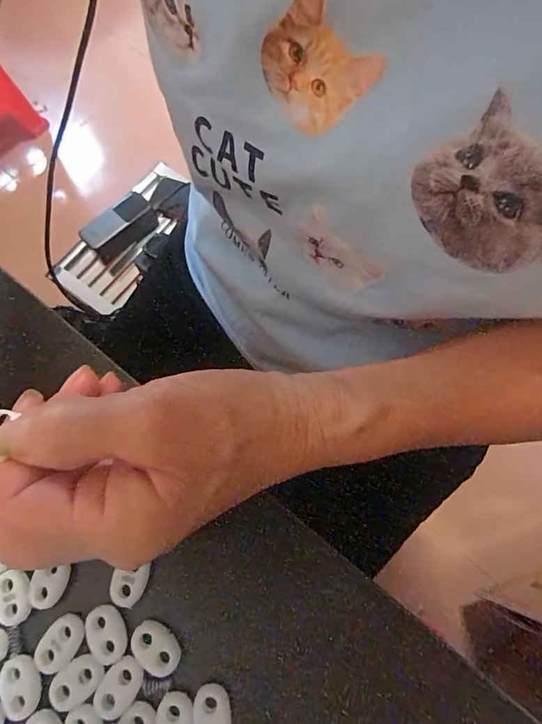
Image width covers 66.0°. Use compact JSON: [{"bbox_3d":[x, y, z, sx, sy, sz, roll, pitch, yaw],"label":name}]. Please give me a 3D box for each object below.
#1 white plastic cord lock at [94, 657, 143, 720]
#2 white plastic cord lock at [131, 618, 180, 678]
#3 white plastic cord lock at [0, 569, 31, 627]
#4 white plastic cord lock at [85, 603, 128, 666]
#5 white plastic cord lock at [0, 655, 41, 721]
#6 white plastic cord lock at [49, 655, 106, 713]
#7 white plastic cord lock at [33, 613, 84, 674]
[{"bbox_3d":[-0.063,0.134,0.171,0.015,0.004,0.022,25,73,10],"label":"white plastic cord lock"},{"bbox_3d":[-0.049,0.121,0.175,0.022,0.004,0.016,39,76,14],"label":"white plastic cord lock"},{"bbox_3d":[-0.116,0.104,0.183,0.017,0.004,0.022,-26,72,-7],"label":"white plastic cord lock"},{"bbox_3d":[-0.071,0.116,0.177,0.014,0.004,0.023,-29,72,-8],"label":"white plastic cord lock"},{"bbox_3d":[-0.105,0.134,0.172,0.015,0.004,0.022,-17,71,-4],"label":"white plastic cord lock"},{"bbox_3d":[-0.081,0.133,0.172,0.024,0.004,0.015,-36,74,-10],"label":"white plastic cord lock"},{"bbox_3d":[-0.090,0.119,0.176,0.014,0.004,0.022,31,74,12],"label":"white plastic cord lock"}]

